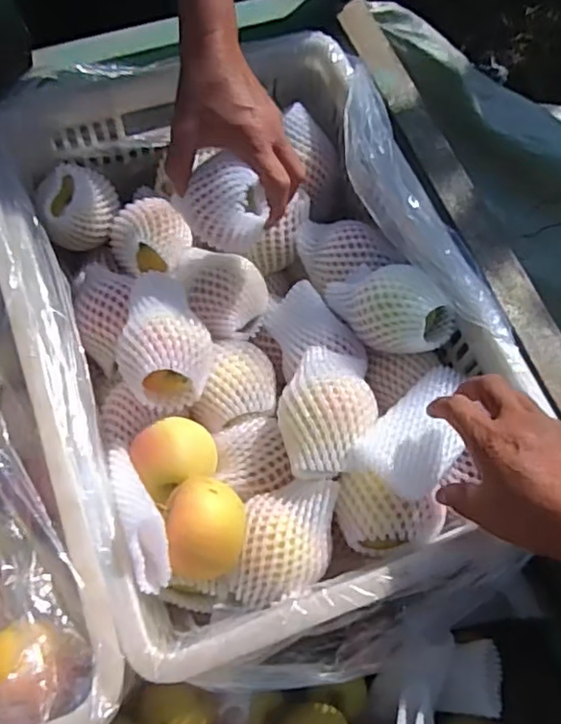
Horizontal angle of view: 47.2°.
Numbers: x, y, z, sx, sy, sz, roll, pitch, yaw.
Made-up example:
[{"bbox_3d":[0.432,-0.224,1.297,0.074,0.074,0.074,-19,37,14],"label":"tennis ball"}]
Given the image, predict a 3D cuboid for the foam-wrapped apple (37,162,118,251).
[{"bbox_3d":[-0.202,-0.158,0.642,0.068,0.066,0.076,-6,67,-4],"label":"foam-wrapped apple"}]

